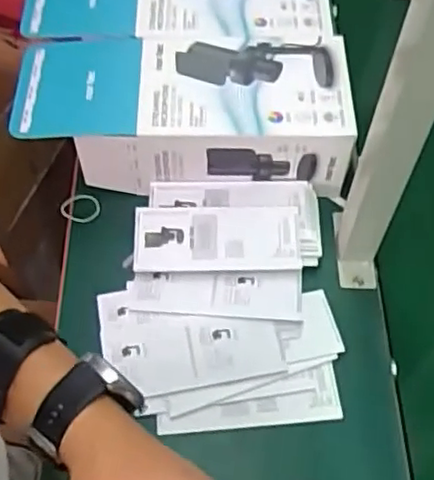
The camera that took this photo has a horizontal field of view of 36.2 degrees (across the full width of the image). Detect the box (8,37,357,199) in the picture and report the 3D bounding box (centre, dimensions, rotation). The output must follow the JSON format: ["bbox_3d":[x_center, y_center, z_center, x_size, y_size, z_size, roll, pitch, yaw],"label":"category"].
[{"bbox_3d":[-0.038,-0.156,0.767,0.376,0.091,0.160,2,61,-3],"label":"box"}]

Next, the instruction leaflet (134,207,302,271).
[{"bbox_3d":[0.000,-0.002,0.734,0.179,0.009,0.077,0,69,0],"label":"instruction leaflet"}]

